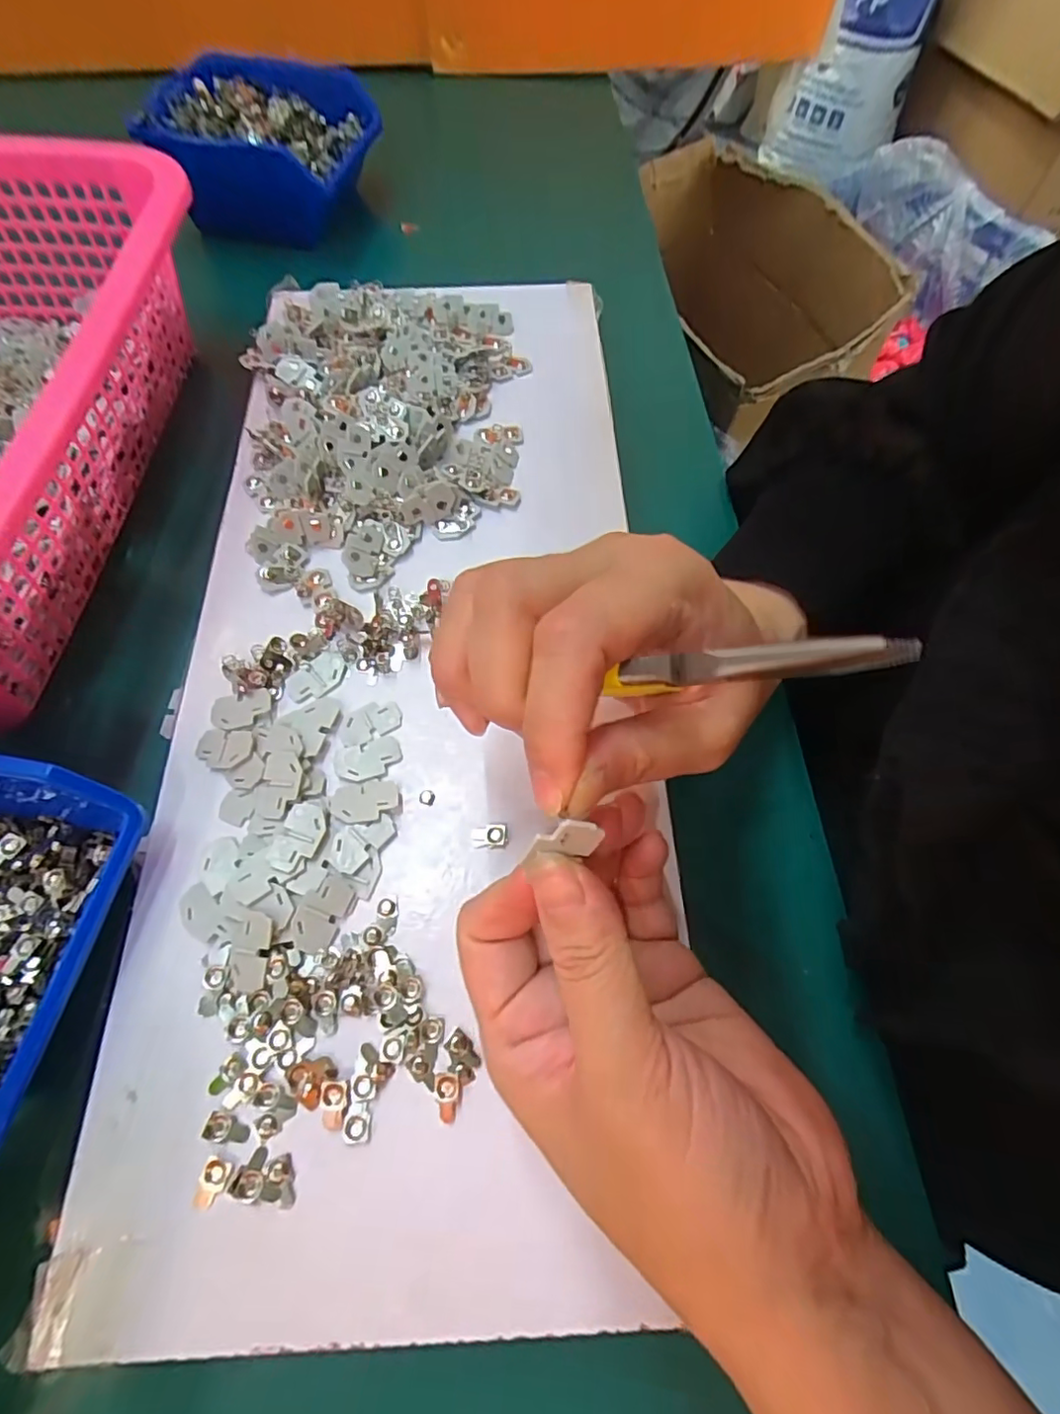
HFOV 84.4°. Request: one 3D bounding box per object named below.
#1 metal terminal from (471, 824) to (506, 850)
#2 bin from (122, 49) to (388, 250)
[{"bbox_3d":[-0.016,0.051,0.229,0.013,0.004,0.010,2,64,1],"label":"metal terminal"},{"bbox_3d":[-0.186,-0.399,0.419,0.134,0.058,0.119,14,65,6],"label":"bin"}]

